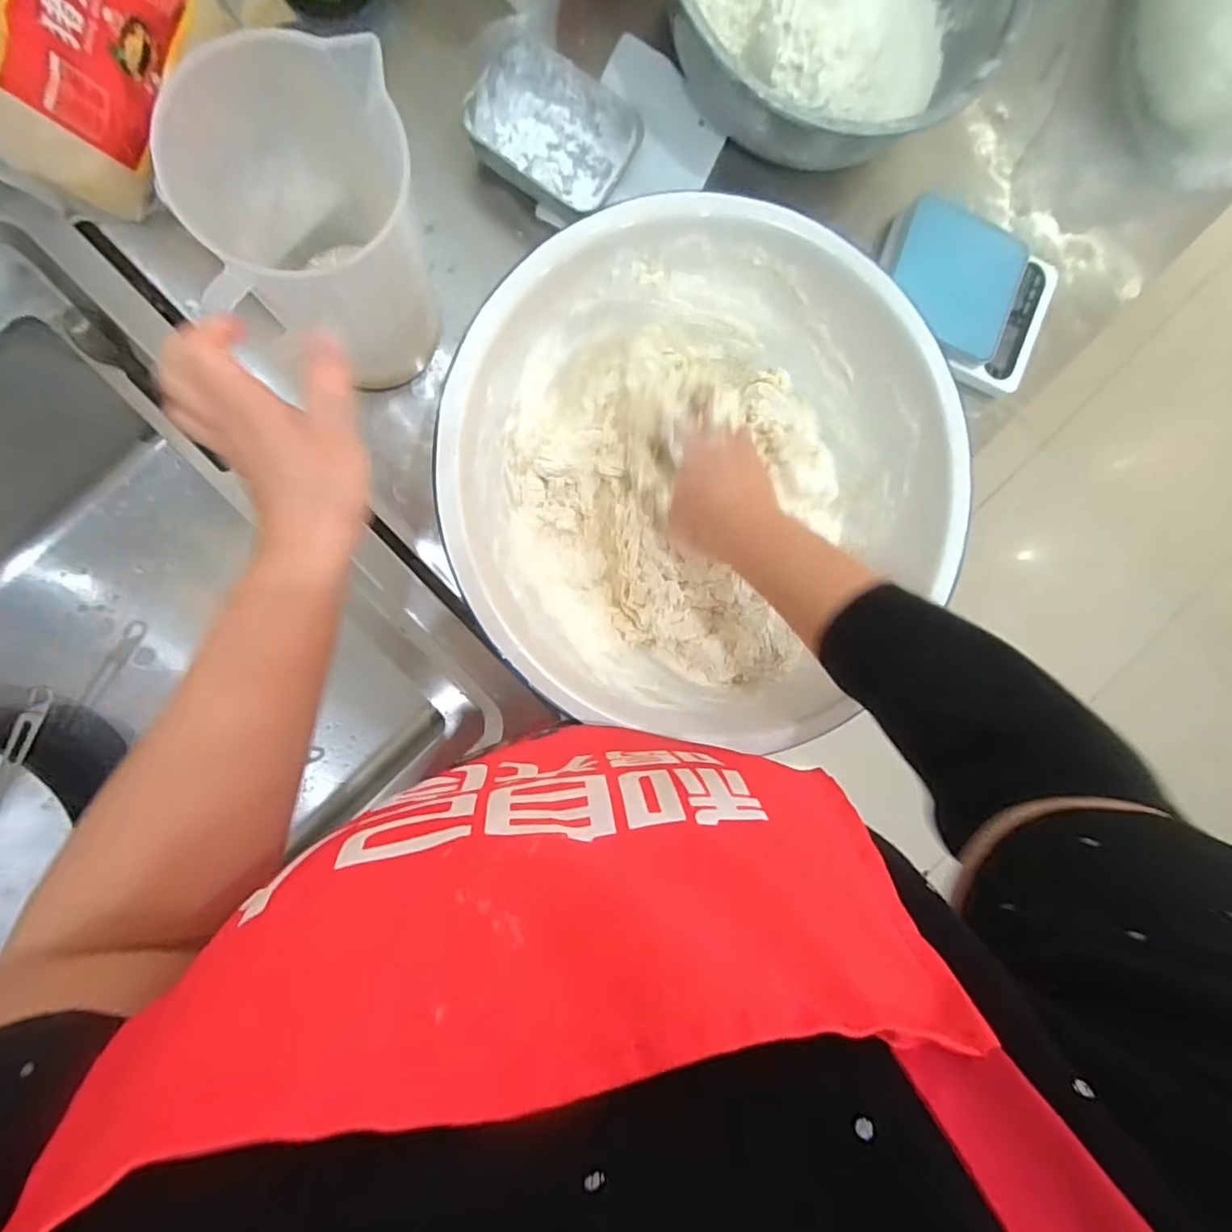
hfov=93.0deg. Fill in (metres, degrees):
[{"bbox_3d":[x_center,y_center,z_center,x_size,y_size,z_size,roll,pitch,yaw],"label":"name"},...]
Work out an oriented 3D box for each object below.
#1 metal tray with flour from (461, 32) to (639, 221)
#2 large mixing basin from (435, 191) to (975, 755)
[{"bbox_3d":[-0.057,-0.422,0.521,0.134,0.047,0.104,28,89,-9],"label":"metal tray with flour"},{"bbox_3d":[0.071,-0.105,0.479,0.383,0.118,0.368,0,93,-8],"label":"large mixing basin"}]

